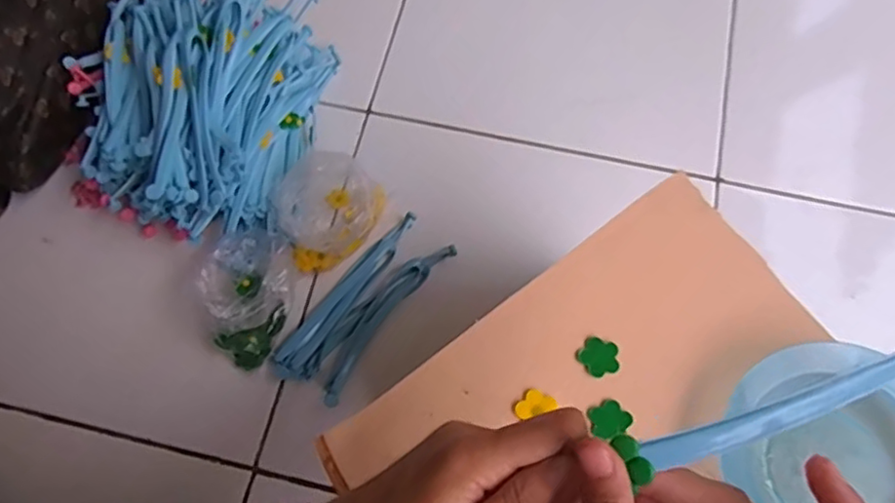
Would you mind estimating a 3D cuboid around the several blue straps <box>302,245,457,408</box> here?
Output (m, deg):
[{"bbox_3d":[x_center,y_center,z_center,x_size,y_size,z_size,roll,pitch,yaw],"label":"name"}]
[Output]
[{"bbox_3d":[-0.071,0.063,0.627,0.046,0.020,0.194,36,76,13],"label":"several blue straps"}]

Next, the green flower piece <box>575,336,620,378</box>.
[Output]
[{"bbox_3d":[0.089,0.062,0.359,0.023,0.004,0.022,0,71,1],"label":"green flower piece"}]

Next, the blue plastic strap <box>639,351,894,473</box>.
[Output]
[{"bbox_3d":[0.120,0.050,0.204,0.111,0.006,0.012,-24,72,5],"label":"blue plastic strap"}]

